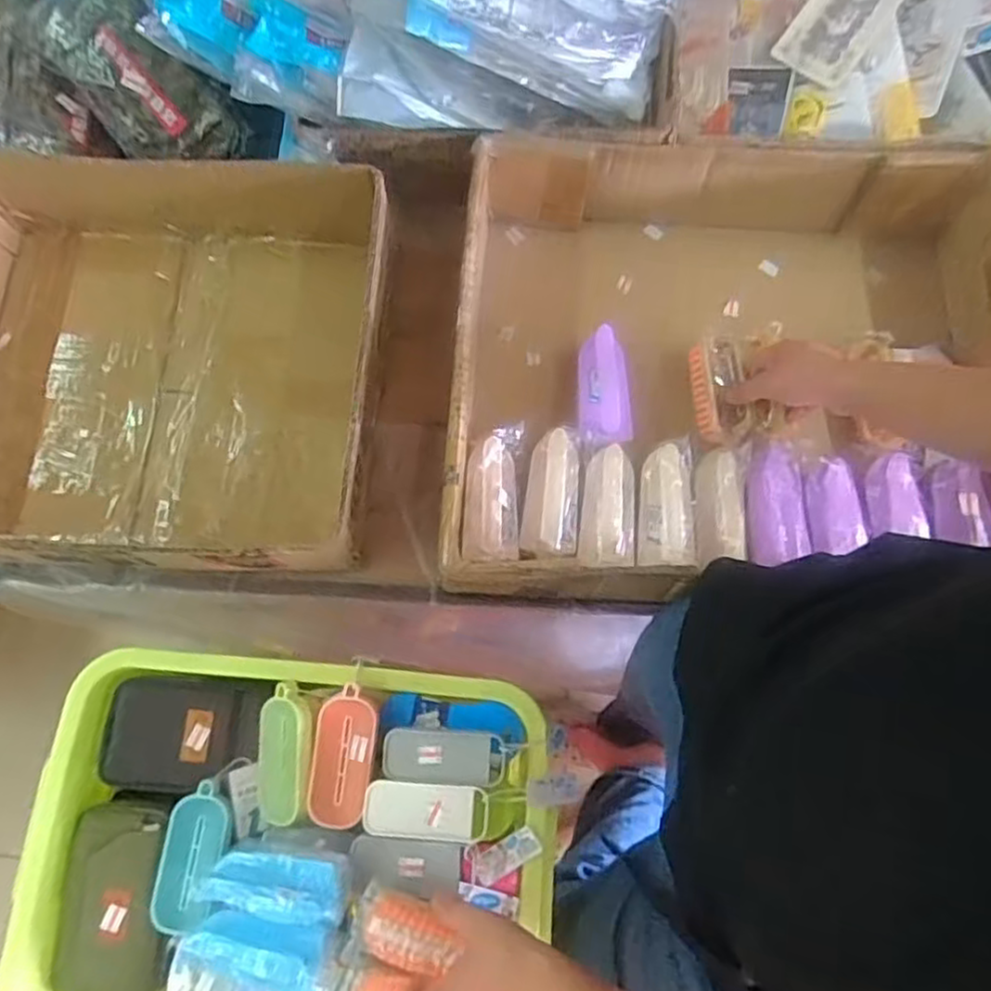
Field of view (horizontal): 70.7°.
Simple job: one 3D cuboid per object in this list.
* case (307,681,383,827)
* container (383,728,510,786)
[{"bbox_3d":[-0.151,0.261,0.704,0.060,0.035,0.129,5,74,2],"label":"case"},{"bbox_3d":[-0.052,0.261,0.701,0.122,0.034,0.048,4,74,1],"label":"container"}]

